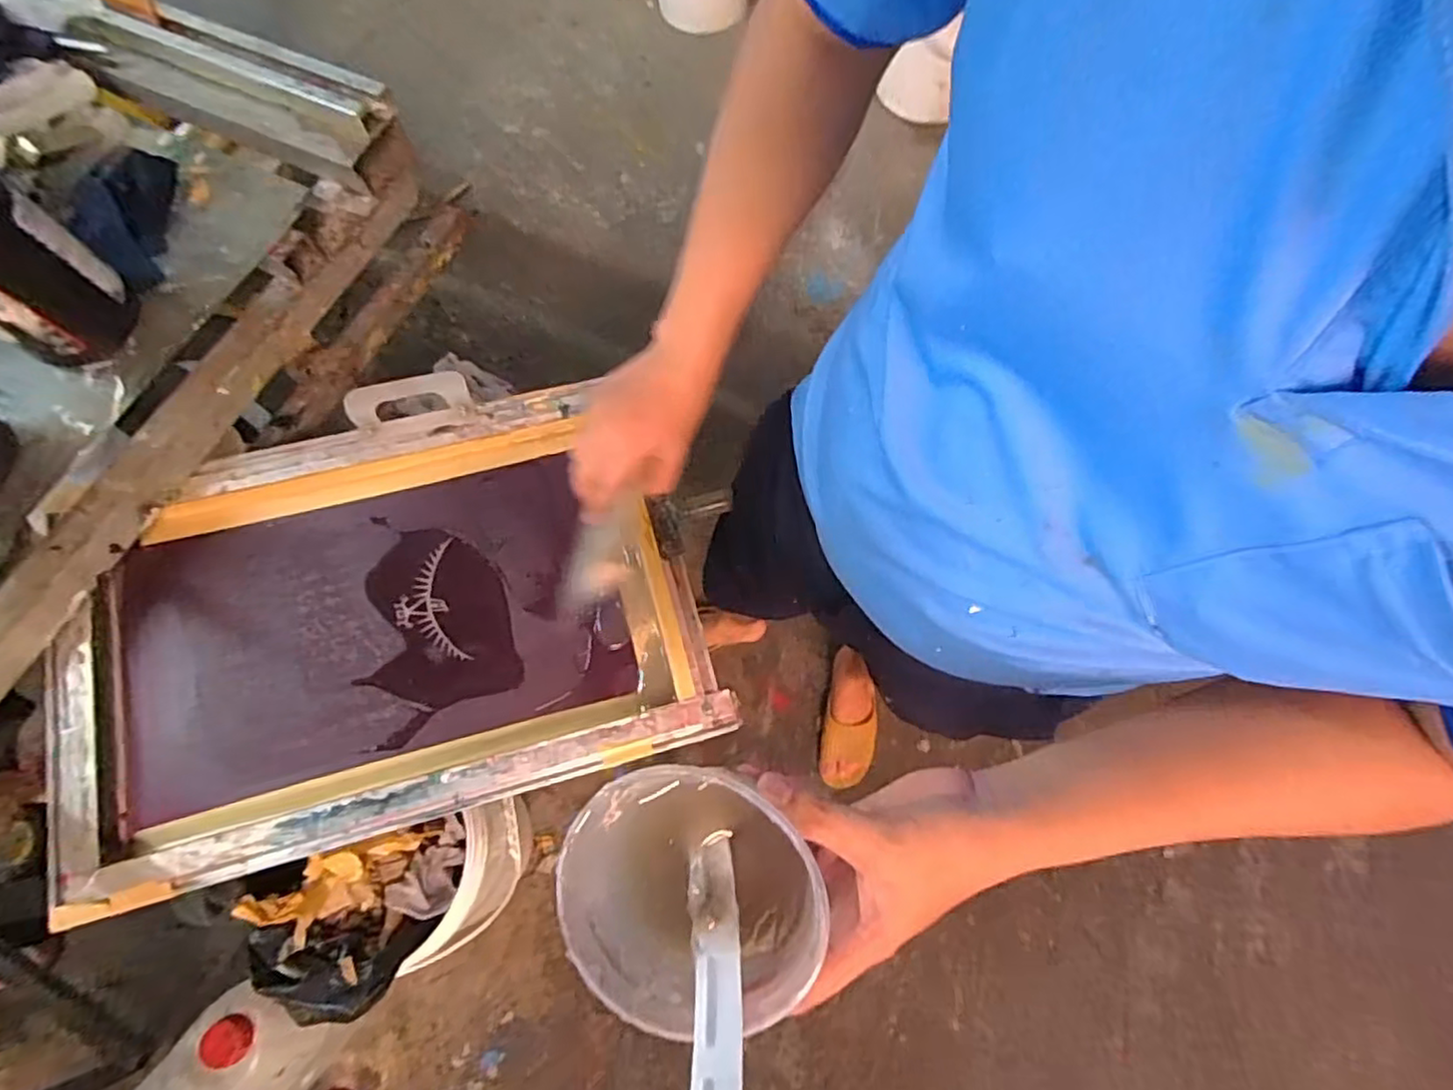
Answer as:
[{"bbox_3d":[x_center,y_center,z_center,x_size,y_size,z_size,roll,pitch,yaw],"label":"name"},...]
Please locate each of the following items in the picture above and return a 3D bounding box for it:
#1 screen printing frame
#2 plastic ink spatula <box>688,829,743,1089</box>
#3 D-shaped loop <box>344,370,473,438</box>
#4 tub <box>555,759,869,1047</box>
[{"bbox_3d":[-0.327,0.067,0.662,0.563,0.050,0.389,-13,73,-12],"label":"screen printing frame"},{"bbox_3d":[-0.005,0.191,0.294,0.023,0.013,0.135,-3,32,1],"label":"plastic ink spatula"},{"bbox_3d":[-0.322,-0.143,0.690,0.116,0.053,0.009,-14,27,-12],"label":"D-shaped loop"},{"bbox_3d":[-0.018,0.166,0.334,0.114,0.073,0.109,0,70,1],"label":"tub"}]

